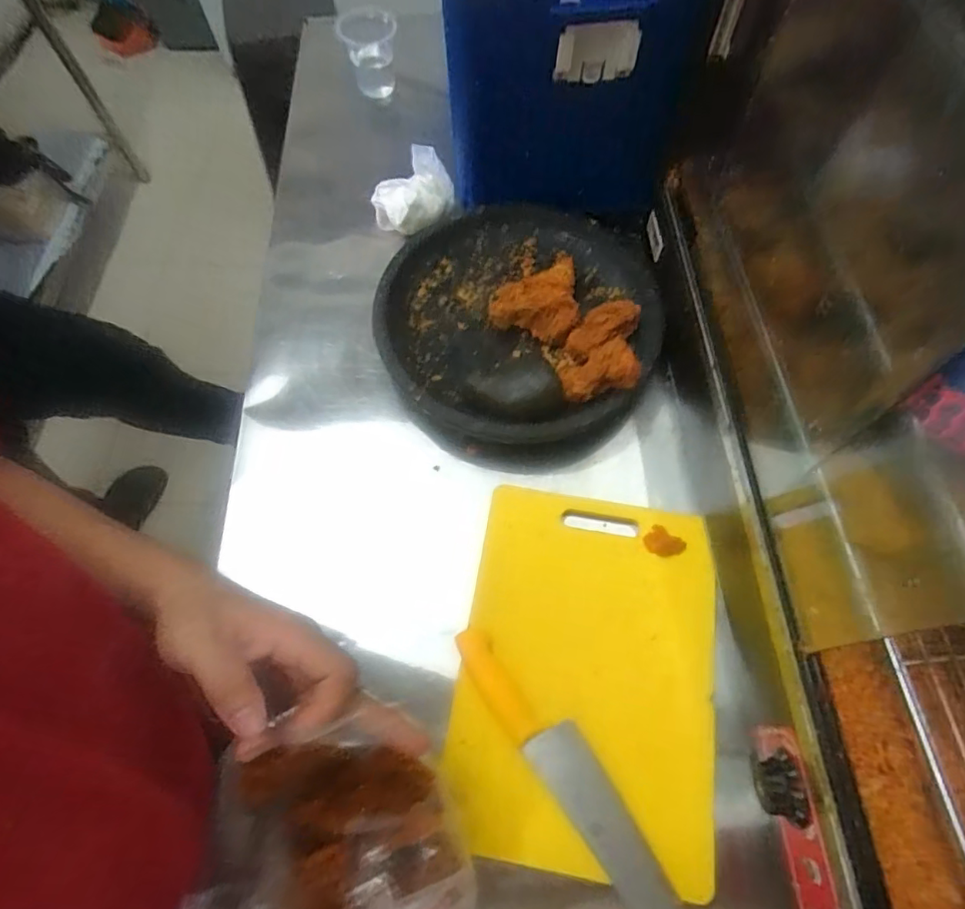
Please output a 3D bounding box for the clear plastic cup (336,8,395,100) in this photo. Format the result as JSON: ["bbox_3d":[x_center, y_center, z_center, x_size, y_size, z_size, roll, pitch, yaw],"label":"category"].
[{"bbox_3d":[-0.181,-0.646,0.913,0.088,0.117,0.098,-14,67,-5],"label":"clear plastic cup"}]

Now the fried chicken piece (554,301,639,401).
[{"bbox_3d":[0.136,-0.123,0.659,0.086,0.064,0.139,8,67,5],"label":"fried chicken piece"}]

